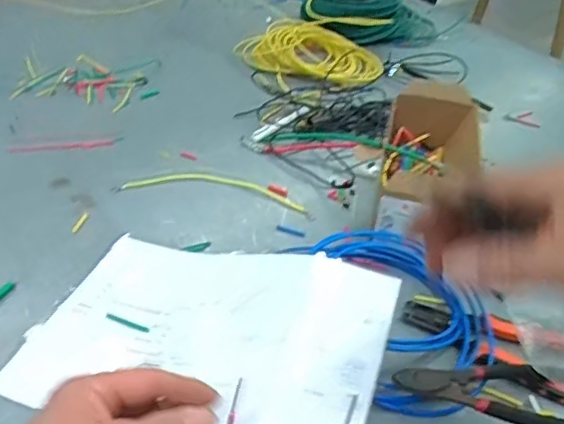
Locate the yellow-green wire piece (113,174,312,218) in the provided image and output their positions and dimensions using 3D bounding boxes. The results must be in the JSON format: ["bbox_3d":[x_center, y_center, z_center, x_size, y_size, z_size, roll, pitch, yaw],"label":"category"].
[{"bbox_3d":[-0.078,-0.027,0.717,0.224,0.004,0.054,8,38,2],"label":"yellow-green wire piece"}]

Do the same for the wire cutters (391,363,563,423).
[{"bbox_3d":[0.177,0.148,0.501,0.158,0.023,0.062,14,39,9],"label":"wire cutters"}]

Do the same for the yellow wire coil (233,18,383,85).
[{"bbox_3d":[0.053,-0.276,1.014,0.200,0.039,0.214,-22,46,-32],"label":"yellow wire coil"}]

